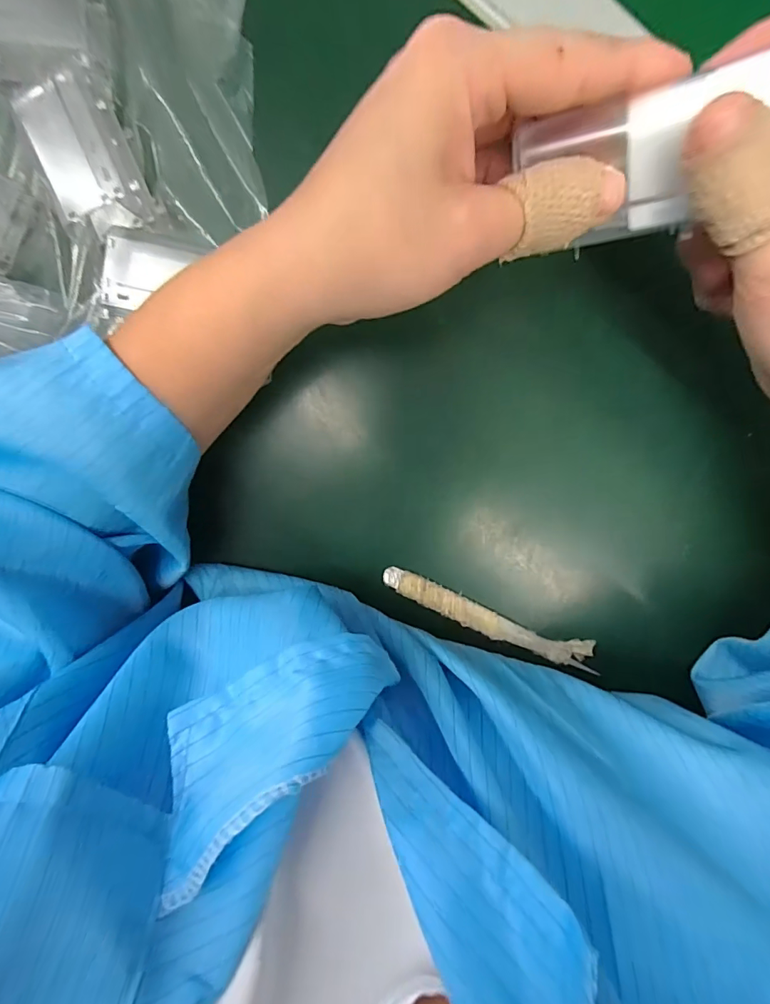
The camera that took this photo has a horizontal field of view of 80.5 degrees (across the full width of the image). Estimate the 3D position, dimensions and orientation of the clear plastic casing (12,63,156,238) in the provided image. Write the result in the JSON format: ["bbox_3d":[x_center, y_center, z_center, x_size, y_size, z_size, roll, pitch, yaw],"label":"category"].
[{"bbox_3d":[-0.131,-0.150,0.198,0.037,0.025,0.054,-21,98,4],"label":"clear plastic casing"}]

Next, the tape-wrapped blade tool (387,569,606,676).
[{"bbox_3d":[0.058,0.065,0.251,0.125,0.007,0.017,21,98,-3],"label":"tape-wrapped blade tool"}]

